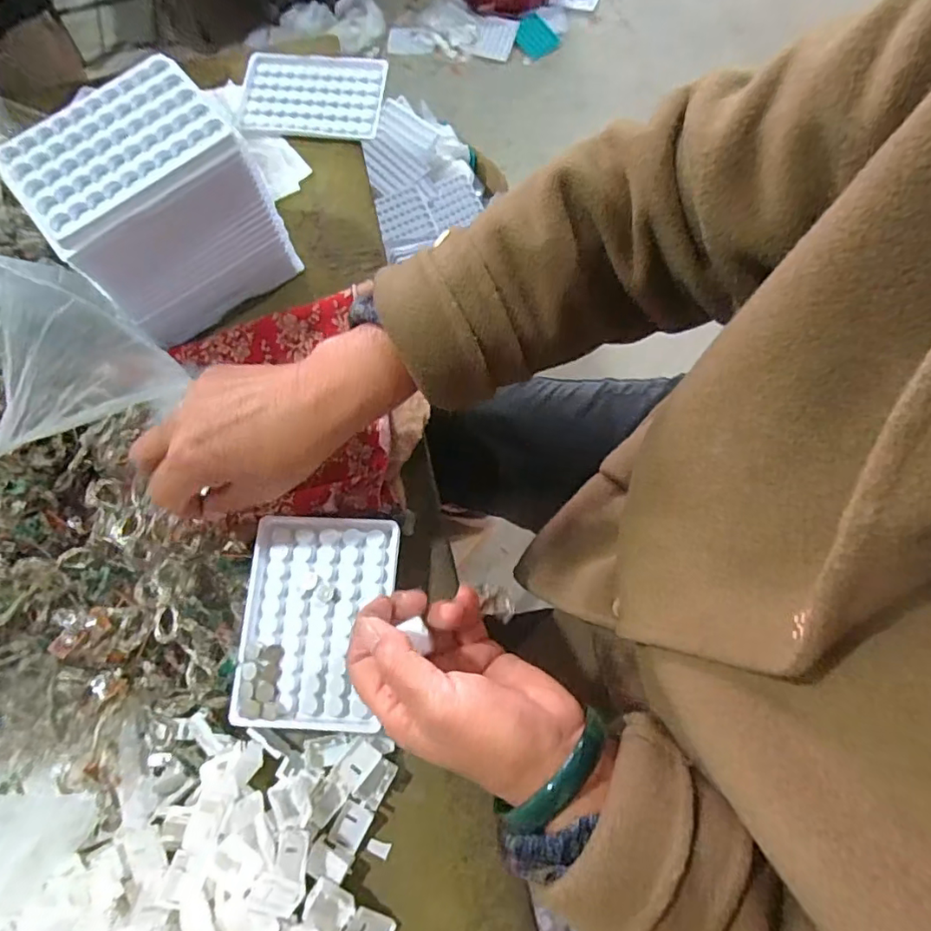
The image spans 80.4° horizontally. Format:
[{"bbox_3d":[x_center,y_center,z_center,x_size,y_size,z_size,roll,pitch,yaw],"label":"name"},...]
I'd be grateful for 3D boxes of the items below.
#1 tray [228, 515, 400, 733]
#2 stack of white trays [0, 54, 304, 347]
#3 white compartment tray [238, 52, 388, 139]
[{"bbox_3d":[-0.097,0.099,0.357,0.092,0.011,0.129,5,73,2],"label":"tray"},{"bbox_3d":[-0.210,-0.175,0.389,0.124,0.130,0.084,-38,76,-11],"label":"stack of white trays"},{"bbox_3d":[-0.140,-0.339,0.505,0.125,0.010,0.094,6,73,2],"label":"white compartment tray"}]

